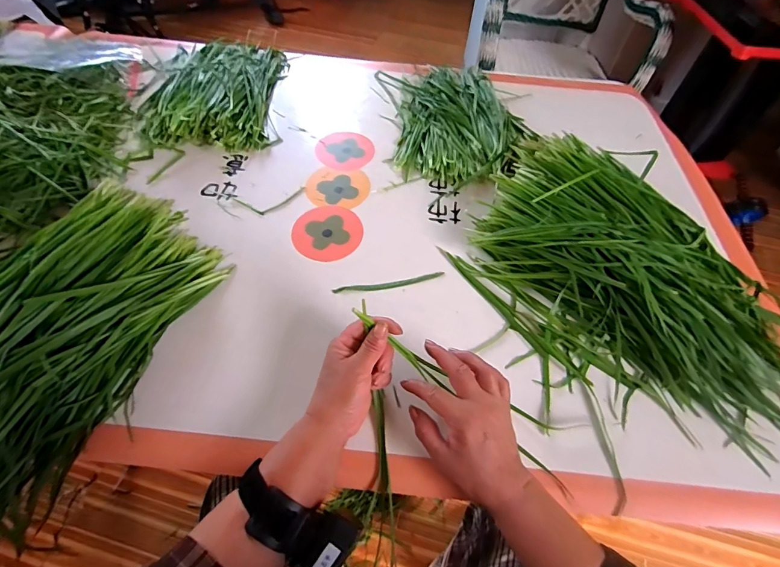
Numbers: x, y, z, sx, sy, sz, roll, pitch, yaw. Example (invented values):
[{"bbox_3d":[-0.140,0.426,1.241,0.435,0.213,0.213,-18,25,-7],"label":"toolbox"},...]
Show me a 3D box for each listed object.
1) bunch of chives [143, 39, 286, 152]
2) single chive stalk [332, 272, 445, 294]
[{"bbox_3d":[-0.312,-0.355,0.704,0.223,0.053,0.334,1,56,-3],"label":"bunch of chives"},{"bbox_3d":[0.000,0.001,0.504,0.141,0.004,0.013,-9,57,-9],"label":"single chive stalk"}]

